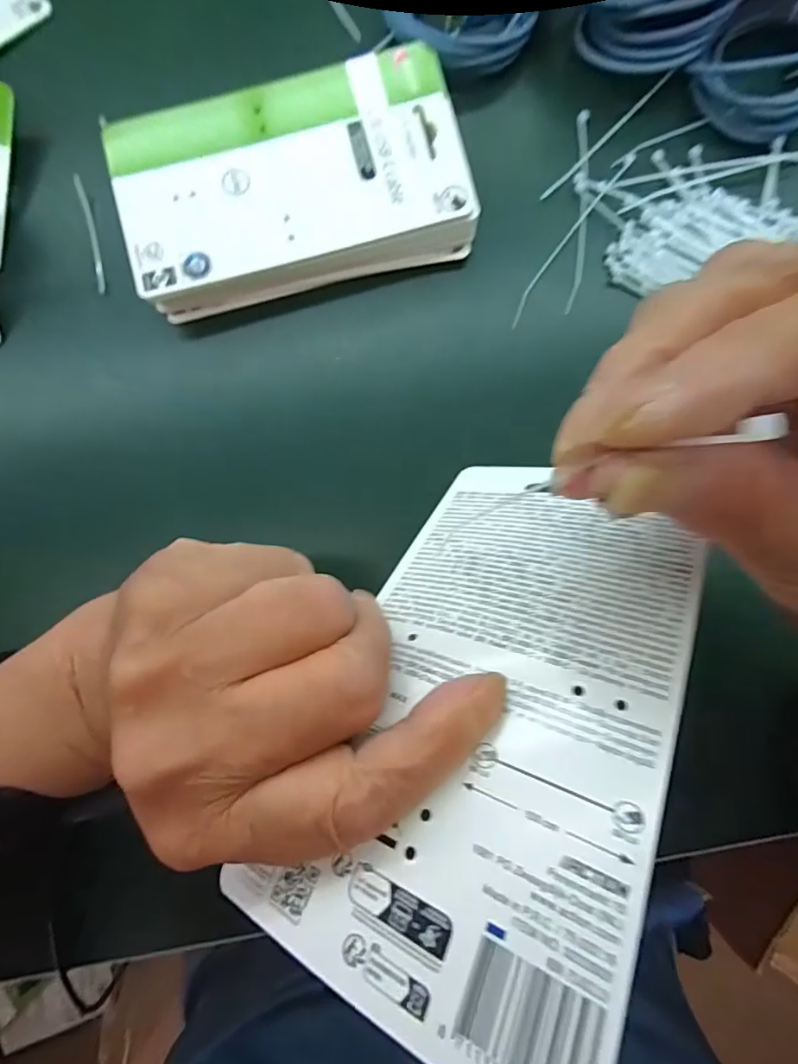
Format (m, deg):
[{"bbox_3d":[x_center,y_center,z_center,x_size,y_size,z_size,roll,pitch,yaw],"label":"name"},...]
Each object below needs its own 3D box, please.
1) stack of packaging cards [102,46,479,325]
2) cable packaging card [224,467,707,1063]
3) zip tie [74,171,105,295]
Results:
[{"bbox_3d":[-0.056,-0.188,0.279,0.180,0.033,0.105,-13,87,0],"label":"stack of packaging cards"},{"bbox_3d":[0.029,0.040,0.150,0.094,0.009,0.168,7,51,31],"label":"cable packaging card"},{"bbox_3d":[-0.178,-0.171,0.291,0.005,0.005,0.069,-12,87,0],"label":"zip tie"}]

